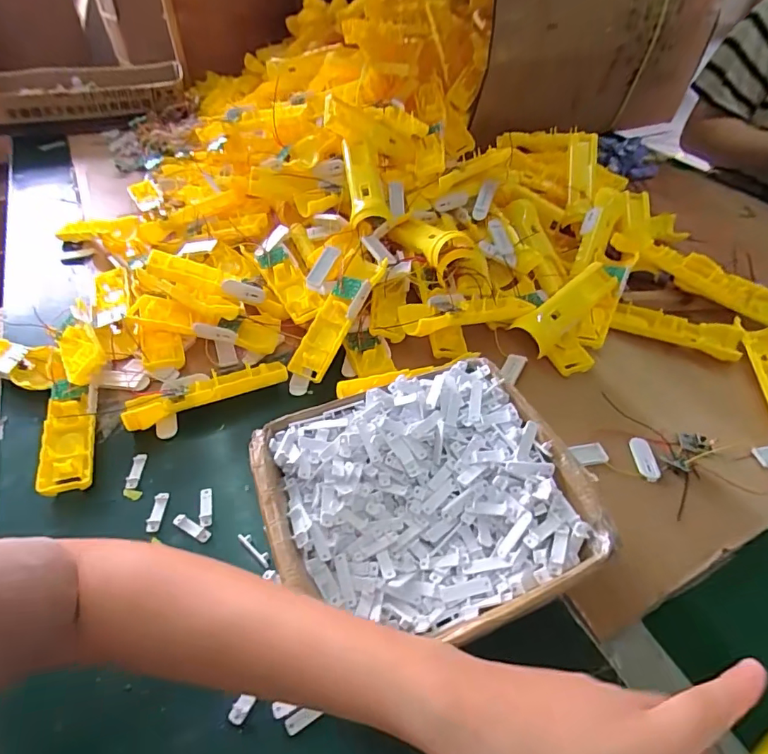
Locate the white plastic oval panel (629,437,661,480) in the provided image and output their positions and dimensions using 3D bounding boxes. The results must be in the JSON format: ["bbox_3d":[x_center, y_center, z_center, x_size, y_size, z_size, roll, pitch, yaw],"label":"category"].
[{"bbox_3d":[0.257,0.078,0.467,0.022,0.004,0.048,4,47,3],"label":"white plastic oval panel"}]

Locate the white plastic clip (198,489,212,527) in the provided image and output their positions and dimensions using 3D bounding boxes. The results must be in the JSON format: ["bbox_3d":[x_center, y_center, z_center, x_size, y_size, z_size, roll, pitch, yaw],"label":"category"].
[{"bbox_3d":[-0.162,0.117,0.429,0.011,0.004,0.037,-9,48,-9],"label":"white plastic clip"}]

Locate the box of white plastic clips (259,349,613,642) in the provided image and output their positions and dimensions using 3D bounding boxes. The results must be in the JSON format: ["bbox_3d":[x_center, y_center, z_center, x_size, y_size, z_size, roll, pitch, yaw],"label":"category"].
[{"bbox_3d":[0.026,0.101,0.384,0.227,0.083,0.198,-13,48,-13],"label":"box of white plastic clips"}]

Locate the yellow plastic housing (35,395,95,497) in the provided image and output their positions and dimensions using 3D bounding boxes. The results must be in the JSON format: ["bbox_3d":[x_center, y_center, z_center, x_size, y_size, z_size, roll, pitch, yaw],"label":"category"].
[{"bbox_3d":[-0.305,0.064,0.457,0.042,0.022,0.100,-13,48,-13],"label":"yellow plastic housing"}]

